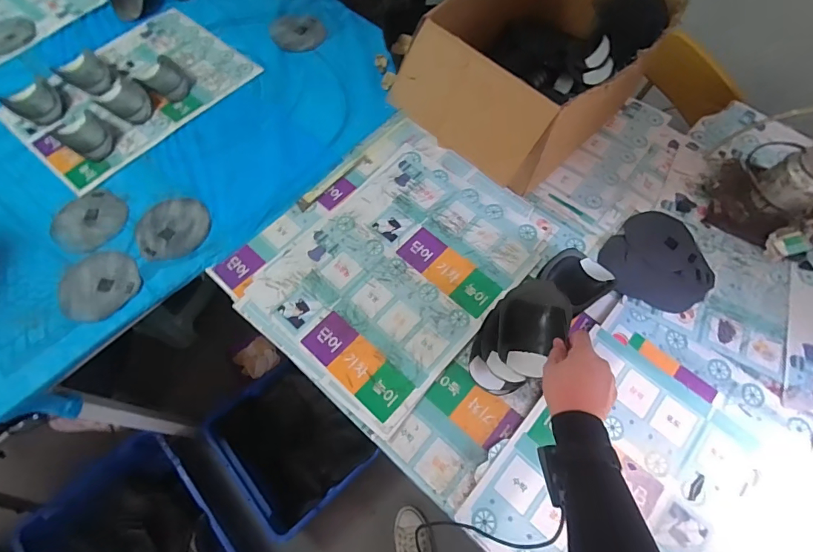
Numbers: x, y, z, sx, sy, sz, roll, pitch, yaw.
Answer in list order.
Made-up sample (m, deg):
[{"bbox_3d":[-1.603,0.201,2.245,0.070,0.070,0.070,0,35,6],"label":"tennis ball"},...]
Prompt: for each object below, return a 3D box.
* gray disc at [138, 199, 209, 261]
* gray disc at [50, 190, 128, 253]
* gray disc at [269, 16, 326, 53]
[{"bbox_3d":[-0.490,-0.101,0.875,0.142,0.010,0.143,0,64,-1],"label":"gray disc"},{"bbox_3d":[-0.670,-0.115,0.885,0.145,0.017,0.141,0,64,-1],"label":"gray disc"},{"bbox_3d":[-0.306,-0.691,1.176,0.145,0.014,0.154,0,64,-1],"label":"gray disc"}]

